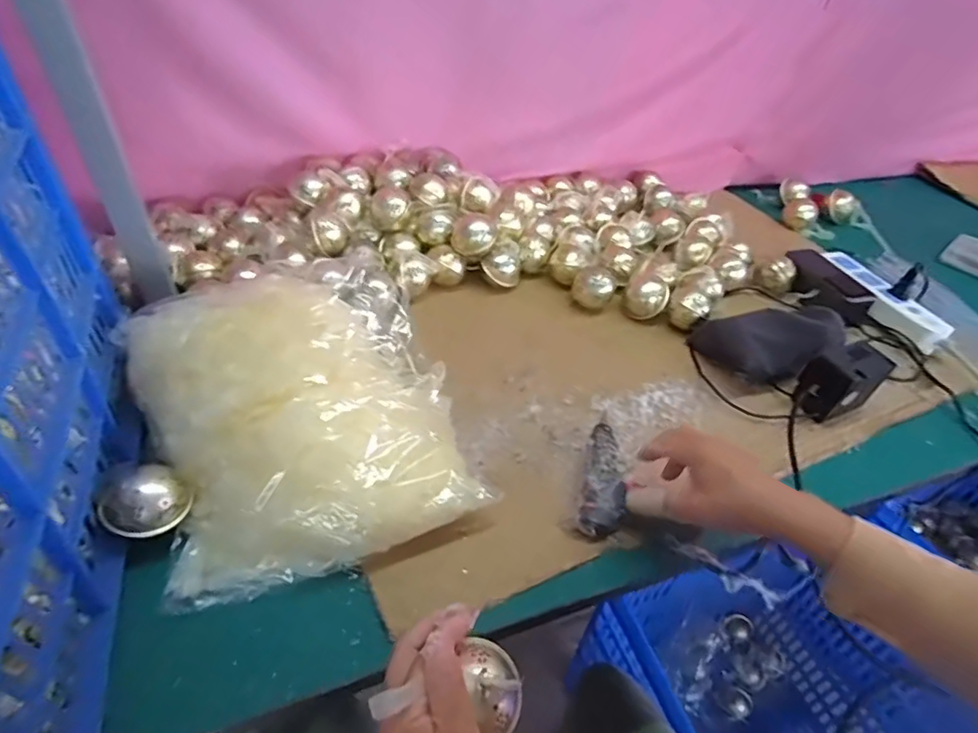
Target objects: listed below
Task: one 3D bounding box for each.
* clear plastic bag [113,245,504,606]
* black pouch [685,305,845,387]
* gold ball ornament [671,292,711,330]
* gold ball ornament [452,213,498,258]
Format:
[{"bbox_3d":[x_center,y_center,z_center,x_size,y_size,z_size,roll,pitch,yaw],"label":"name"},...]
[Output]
[{"bbox_3d":[-0.165,0.035,0.479,0.247,0.119,0.273,-16,48,-22],"label":"clear plastic bag"},{"bbox_3d":[0.349,-0.026,0.679,0.167,0.054,0.103,-3,44,-9],"label":"black pouch"},{"bbox_3d":[0.263,-0.074,0.723,0.047,0.041,0.043,32,49,25],"label":"gold ball ornament"},{"bbox_3d":[-0.020,-0.170,0.719,0.056,0.043,0.046,4,44,-2],"label":"gold ball ornament"}]

